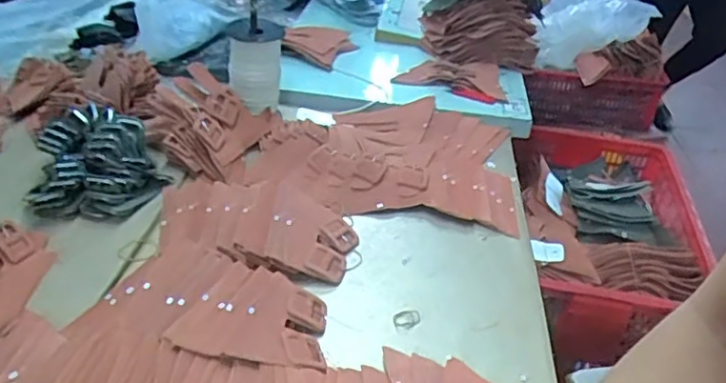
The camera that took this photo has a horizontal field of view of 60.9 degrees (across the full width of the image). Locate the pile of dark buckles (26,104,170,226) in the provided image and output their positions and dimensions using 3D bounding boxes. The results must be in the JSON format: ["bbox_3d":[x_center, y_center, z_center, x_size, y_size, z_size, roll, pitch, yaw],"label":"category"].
[{"bbox_3d":[-0.373,-0.042,0.876,0.164,0.100,0.159,0,33,-6],"label":"pile of dark buckles"}]

